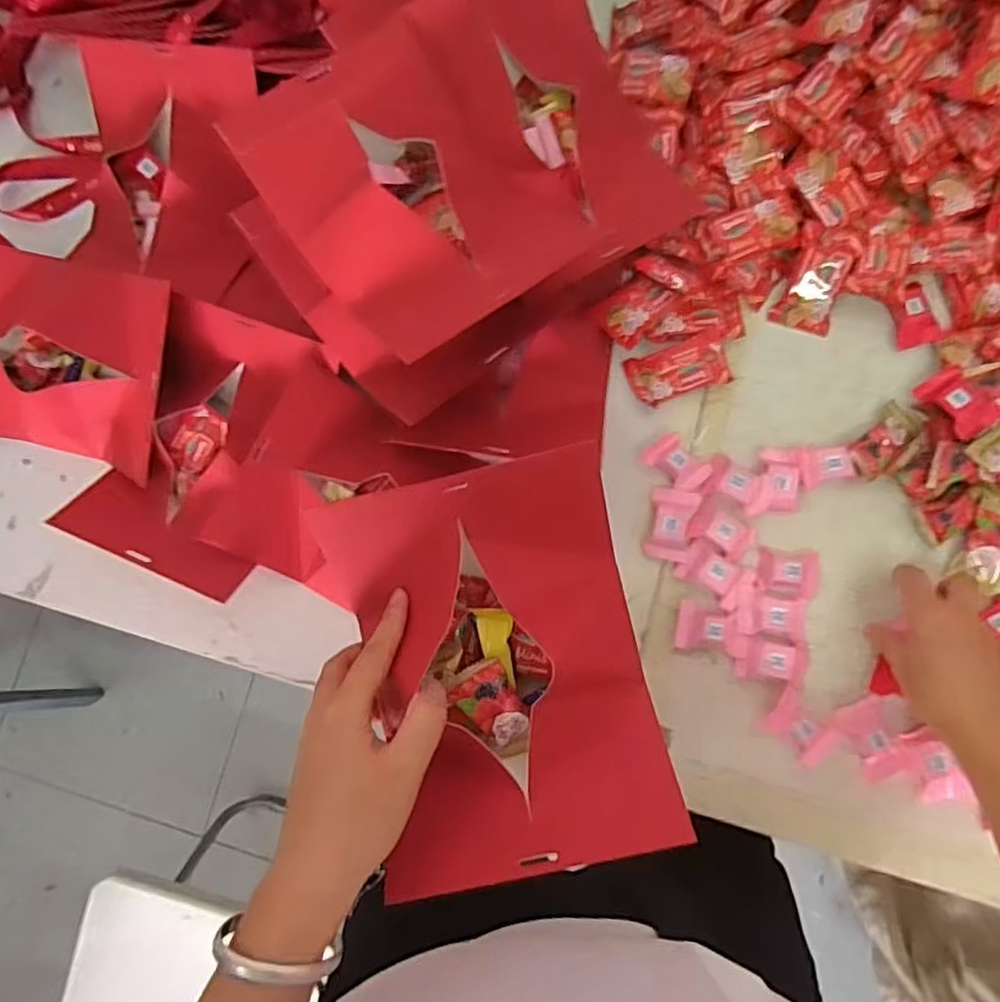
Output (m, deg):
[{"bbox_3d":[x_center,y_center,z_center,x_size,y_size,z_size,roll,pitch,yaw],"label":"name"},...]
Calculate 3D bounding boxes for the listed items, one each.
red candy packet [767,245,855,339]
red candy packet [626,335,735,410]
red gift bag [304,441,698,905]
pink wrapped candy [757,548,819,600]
[{"bbox_3d":[0.248,-0.170,0.527,0.046,0.010,0.065,11,112,6],"label":"red candy packet"},{"bbox_3d":[0.143,-0.105,0.528,0.075,0.017,0.041,-17,83,3],"label":"red candy packet"},{"bbox_3d":[-0.002,0.088,0.363,0.160,0.054,0.205,-12,84,3],"label":"red gift bag"},{"bbox_3d":[0.221,0.055,0.500,0.048,0.014,0.037,1,85,5],"label":"pink wrapped candy"}]

